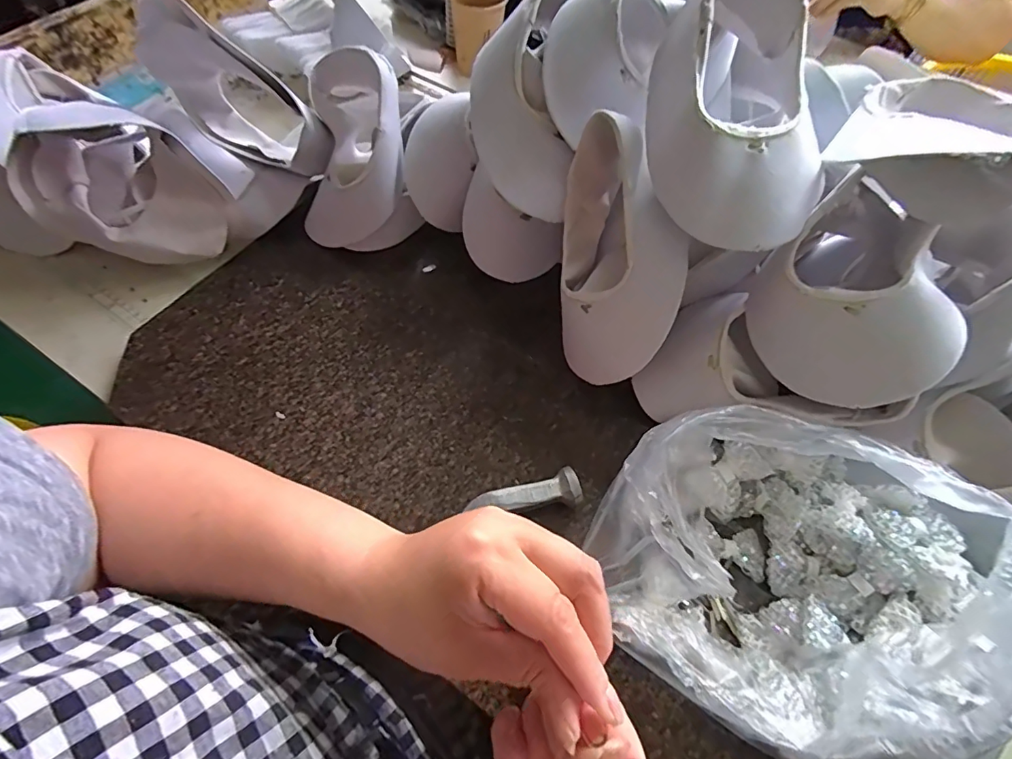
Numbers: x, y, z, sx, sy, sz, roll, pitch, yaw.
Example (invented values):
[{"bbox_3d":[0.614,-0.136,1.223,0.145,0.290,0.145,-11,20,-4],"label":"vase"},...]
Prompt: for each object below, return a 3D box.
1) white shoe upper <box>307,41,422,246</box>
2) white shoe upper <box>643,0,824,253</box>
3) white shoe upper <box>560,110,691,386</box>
[{"bbox_3d":[-0.149,-0.209,0.452,0.111,0.132,0.121,-17,63,-11],"label":"white shoe upper"},{"bbox_3d":[0.150,-0.183,0.325,0.105,0.075,0.190,-1,101,17],"label":"white shoe upper"},{"bbox_3d":[0.091,-0.092,0.372,0.063,0.189,0.104,-12,28,-41],"label":"white shoe upper"}]

